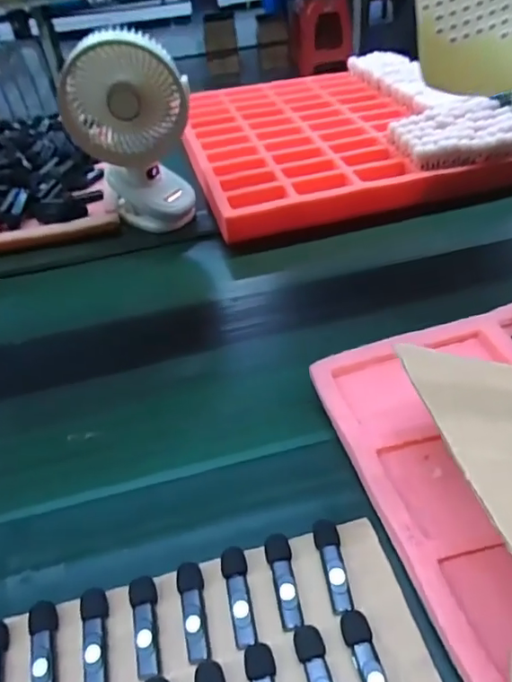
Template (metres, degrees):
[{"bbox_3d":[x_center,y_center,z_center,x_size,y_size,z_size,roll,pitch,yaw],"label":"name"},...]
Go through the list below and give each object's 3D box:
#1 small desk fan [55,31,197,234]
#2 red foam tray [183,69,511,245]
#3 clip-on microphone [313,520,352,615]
[{"bbox_3d":[-0.169,-0.285,0.735,0.156,0.244,0.104,-15,42,-8],"label":"small desk fan"},{"bbox_3d":[0.121,-0.362,0.939,0.481,0.066,0.497,-15,42,-8],"label":"red foam tray"},{"bbox_3d":[0.057,0.167,0.395,0.018,0.017,0.066,-8,42,-1],"label":"clip-on microphone"}]

